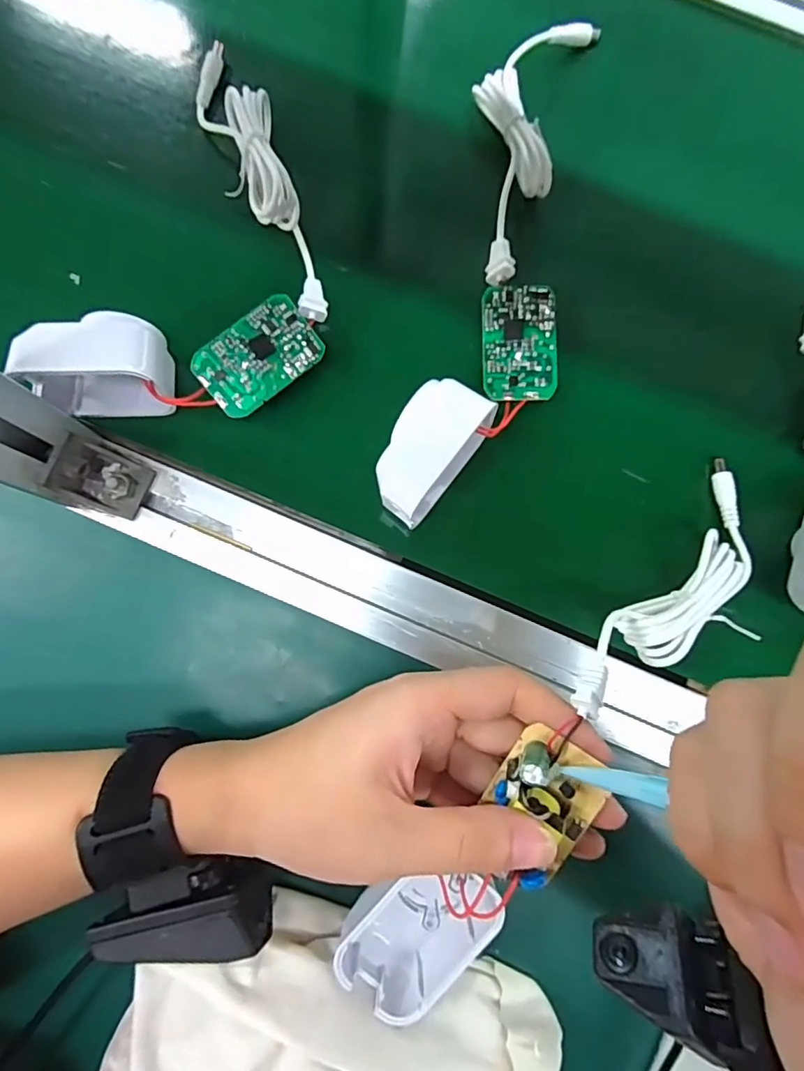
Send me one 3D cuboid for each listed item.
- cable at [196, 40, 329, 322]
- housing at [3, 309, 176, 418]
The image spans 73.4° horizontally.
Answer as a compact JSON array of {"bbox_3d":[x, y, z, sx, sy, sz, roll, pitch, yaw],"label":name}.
[{"bbox_3d":[-0.080,-0.201,0.303,0.038,0.028,0.177,-20,81,-5],"label":"cable"},{"bbox_3d":[-0.152,-0.086,0.266,0.069,0.035,0.040,0,83,-4],"label":"housing"}]

